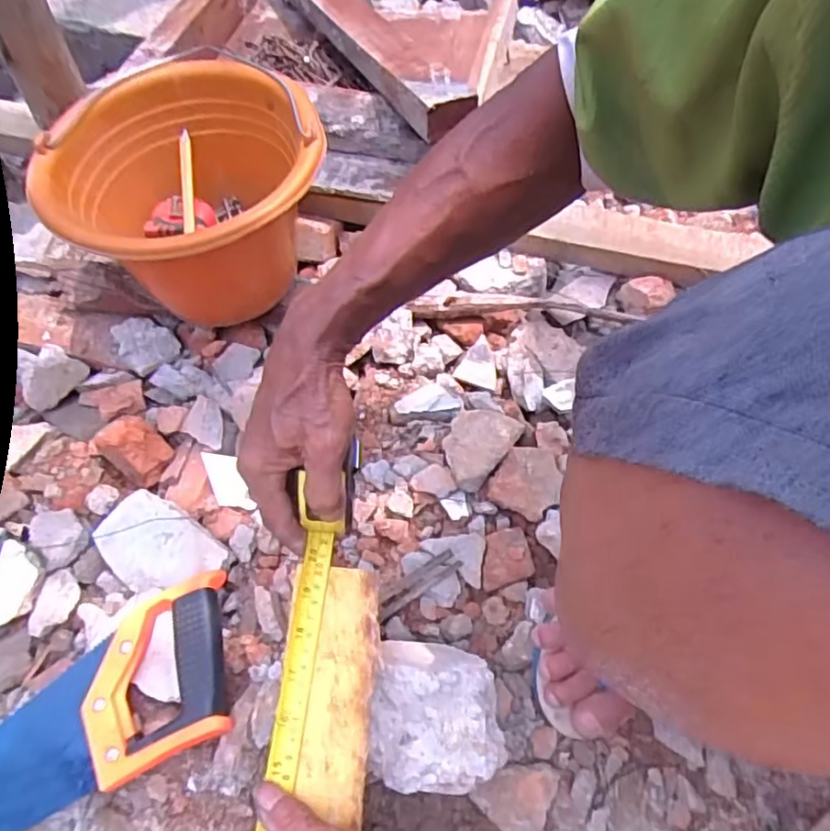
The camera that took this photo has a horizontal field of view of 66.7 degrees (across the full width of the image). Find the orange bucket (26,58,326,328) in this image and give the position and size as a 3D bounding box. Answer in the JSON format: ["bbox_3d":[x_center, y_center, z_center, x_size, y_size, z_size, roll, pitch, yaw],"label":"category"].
[{"bbox_3d":[-0.207,-0.189,0.614,0.235,0.183,0.211,-34,68,-19],"label":"orange bucket"}]

